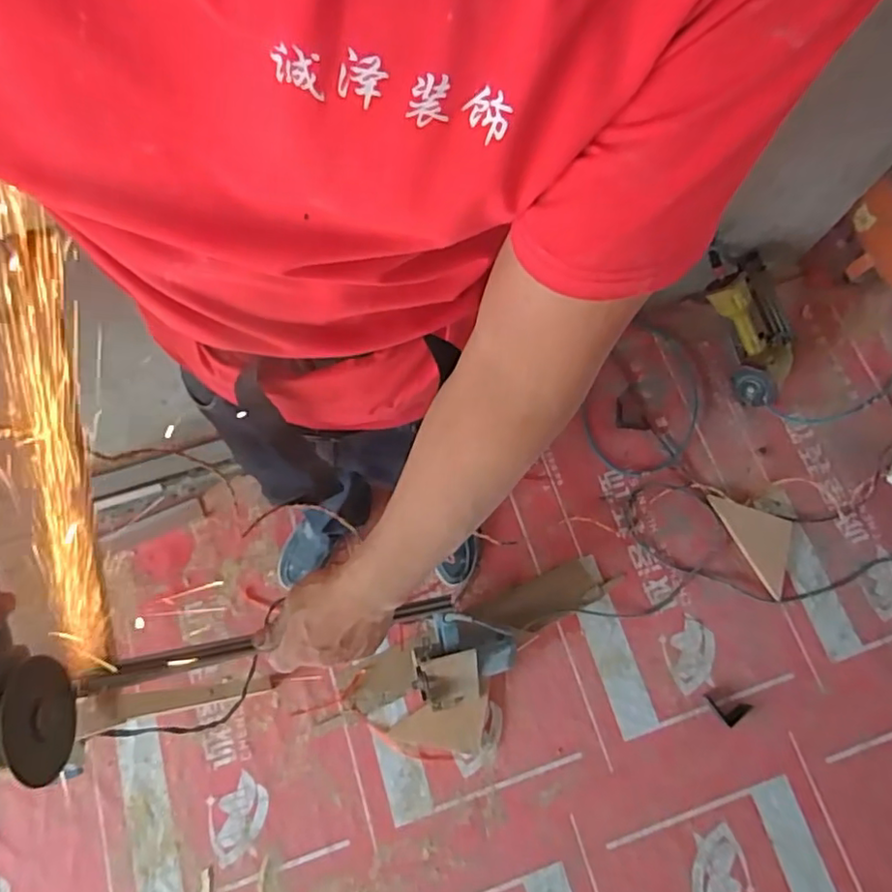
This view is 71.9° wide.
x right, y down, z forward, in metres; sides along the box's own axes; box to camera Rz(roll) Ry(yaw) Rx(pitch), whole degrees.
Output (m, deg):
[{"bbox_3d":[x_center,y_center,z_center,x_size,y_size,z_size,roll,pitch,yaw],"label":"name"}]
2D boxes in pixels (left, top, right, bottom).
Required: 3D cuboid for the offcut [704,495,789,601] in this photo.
[{"bbox_3d":[0.736,0.208,1.431,0.127,0.026,0.252,-24,74,-10],"label":"offcut"}]

